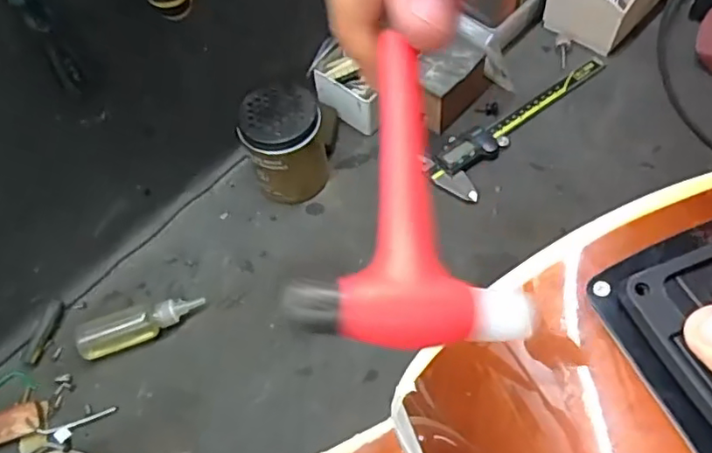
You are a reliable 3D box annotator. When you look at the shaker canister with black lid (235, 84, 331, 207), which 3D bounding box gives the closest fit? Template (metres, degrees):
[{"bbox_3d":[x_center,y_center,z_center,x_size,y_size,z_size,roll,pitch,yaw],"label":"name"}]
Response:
[{"bbox_3d":[-0.062,-0.071,0.533,0.068,0.091,0.063,-4,59,1],"label":"shaker canister with black lid"}]

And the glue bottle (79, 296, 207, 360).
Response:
[{"bbox_3d":[-0.176,0.080,0.487,0.099,0.021,0.030,-17,60,-7],"label":"glue bottle"}]

